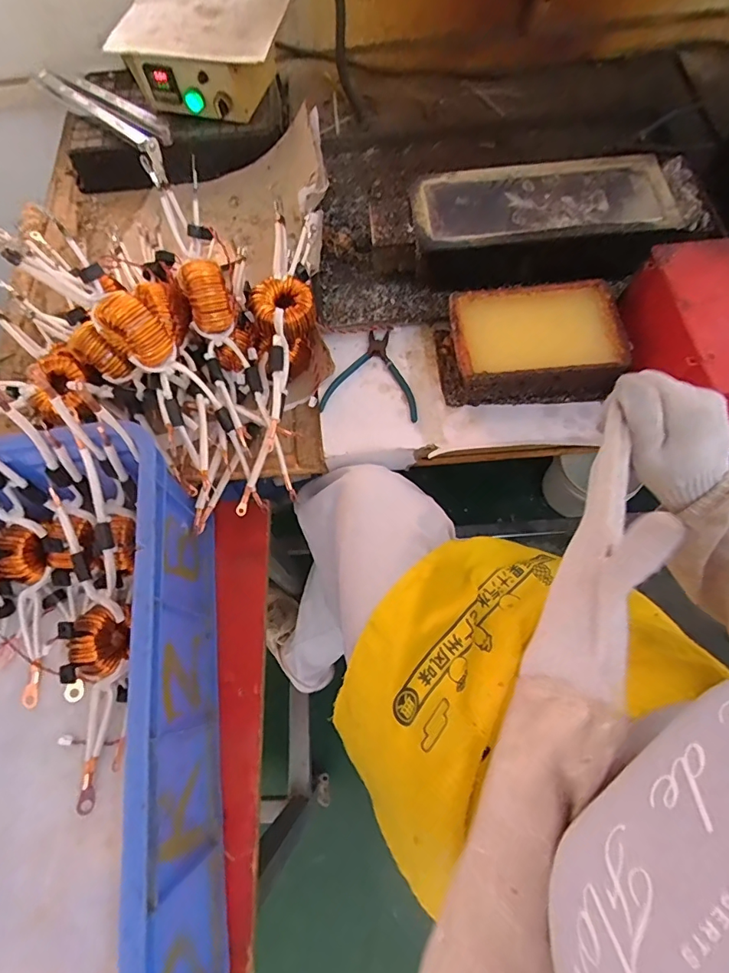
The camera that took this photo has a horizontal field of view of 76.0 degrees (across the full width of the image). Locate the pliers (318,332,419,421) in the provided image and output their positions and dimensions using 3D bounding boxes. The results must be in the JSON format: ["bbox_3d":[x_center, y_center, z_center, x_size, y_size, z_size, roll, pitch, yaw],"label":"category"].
[{"bbox_3d":[0.011,-0.155,0.638,0.129,0.008,0.129,5,69,5],"label":"pliers"}]

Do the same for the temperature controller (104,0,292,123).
[{"bbox_3d":[-0.249,-0.722,0.776,0.249,0.106,0.212,10,69,7],"label":"temperature controller"}]

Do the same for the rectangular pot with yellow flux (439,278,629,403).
[{"bbox_3d":[0.214,-0.183,0.603,0.225,0.071,0.139,-2,68,2],"label":"rectangular pot with yellow flux"}]

